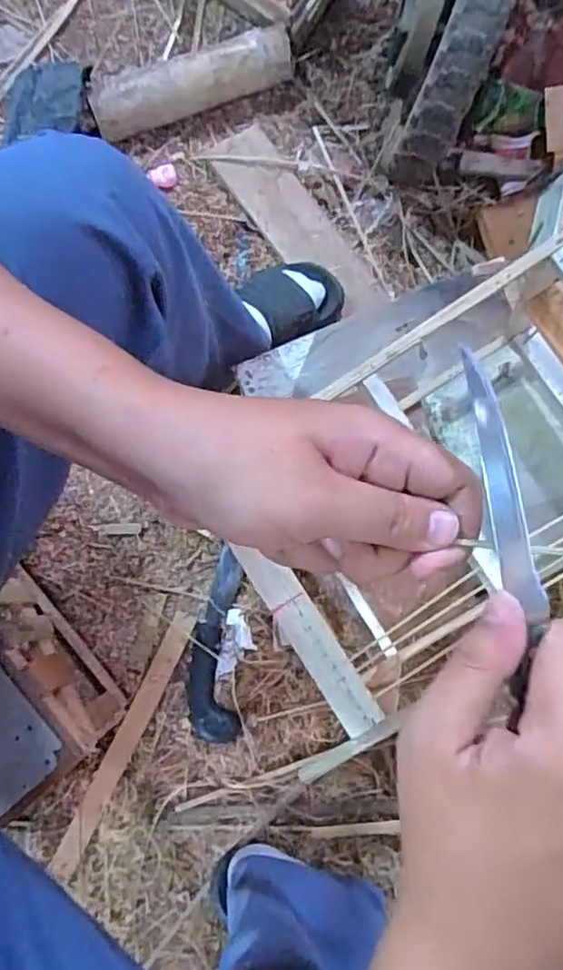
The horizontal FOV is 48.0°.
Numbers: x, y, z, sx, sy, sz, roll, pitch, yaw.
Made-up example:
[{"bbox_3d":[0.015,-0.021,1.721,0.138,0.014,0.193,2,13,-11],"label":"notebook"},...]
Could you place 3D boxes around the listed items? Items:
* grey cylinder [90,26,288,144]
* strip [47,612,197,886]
[{"bbox_3d":[-0.138,-0.635,0.989,0.315,0.075,0.078,-14,79,-3],"label":"grey cylinder"},{"bbox_3d":[-0.192,0.315,0.776,0.029,0.013,0.330,25,80,5],"label":"strip"}]

